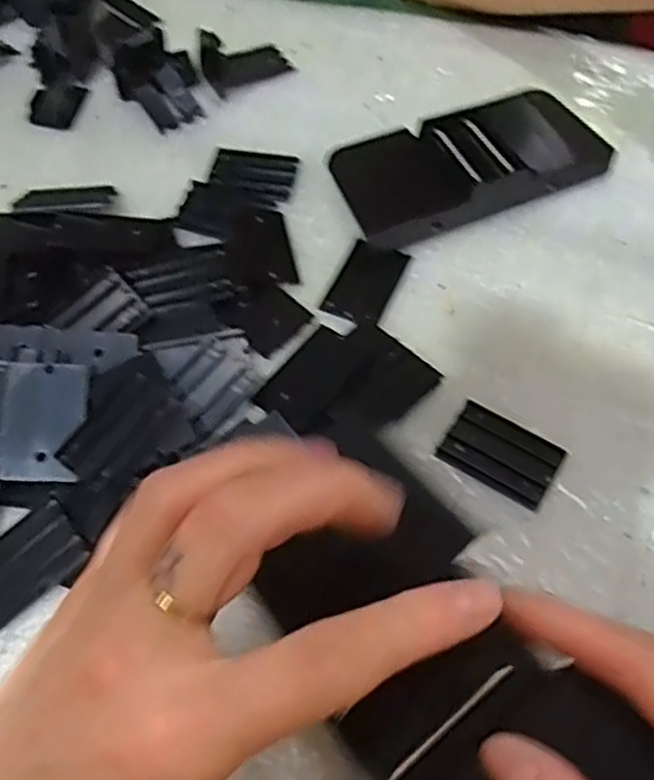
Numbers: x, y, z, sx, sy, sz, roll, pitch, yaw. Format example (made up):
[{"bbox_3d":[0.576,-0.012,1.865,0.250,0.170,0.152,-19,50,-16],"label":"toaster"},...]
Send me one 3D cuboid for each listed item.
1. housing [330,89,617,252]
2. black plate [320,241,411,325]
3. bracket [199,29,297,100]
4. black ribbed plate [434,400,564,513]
[{"bbox_3d":[0.085,-0.134,0.439,0.159,0.028,0.075,-22,62,-13],"label":"housing"},{"bbox_3d":[0.021,-0.060,0.407,0.032,0.009,0.054,23,65,9],"label":"black plate"},{"bbox_3d":[-0.056,-0.227,0.495,0.055,0.028,0.040,-27,64,-15],"label":"bracket"},{"bbox_3d":[0.084,0.031,0.356,0.053,0.004,0.035,29,64,15],"label":"black ribbed plate"}]

